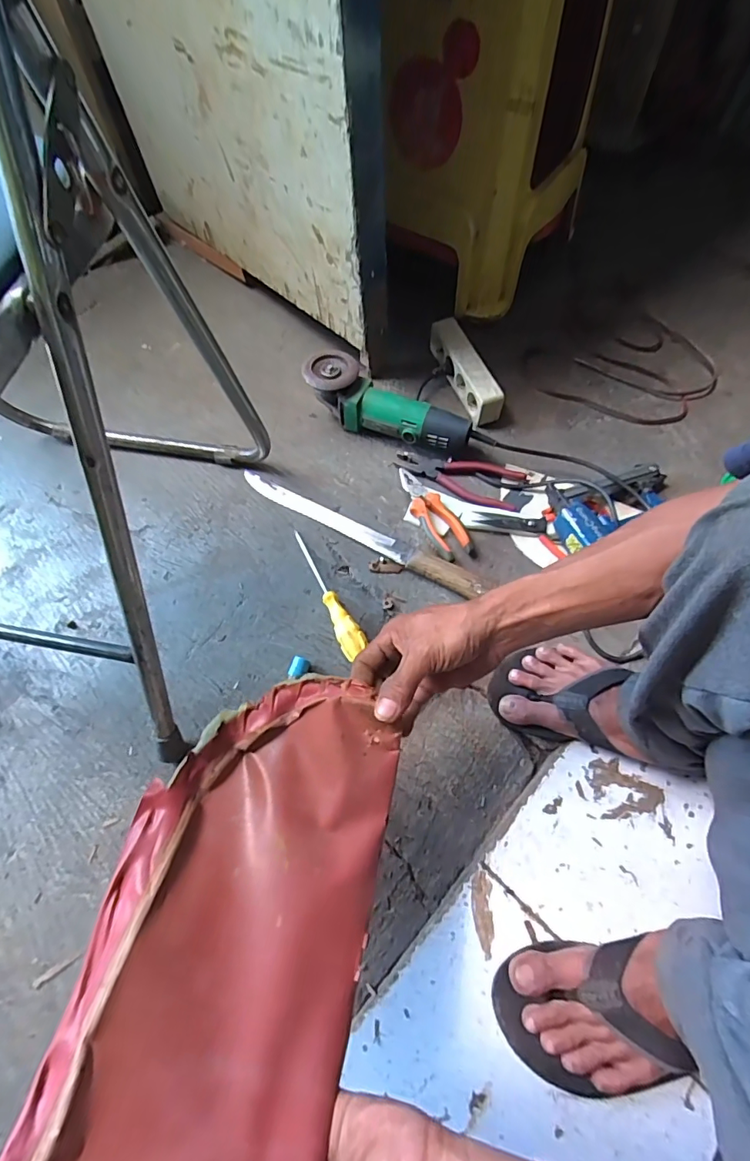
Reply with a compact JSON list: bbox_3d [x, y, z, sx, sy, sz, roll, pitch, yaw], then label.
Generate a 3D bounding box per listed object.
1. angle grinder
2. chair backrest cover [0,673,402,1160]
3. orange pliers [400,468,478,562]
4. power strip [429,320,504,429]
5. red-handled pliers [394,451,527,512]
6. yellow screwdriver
[{"bbox_3d":[0.034,-0.265,0.752,0.283,0.088,0.073,19,66,9],"label":"angle grinder"},{"bbox_3d":[-0.094,0.238,0.312,0.168,0.086,0.367,11,55,5],"label":"chair backrest cover"},{"bbox_3d":[0.084,-0.098,0.708,0.052,0.025,0.164,-25,67,-11],"label":"orange pliers"},{"bbox_3d":[0.150,-0.349,0.803,0.053,0.050,0.192,-18,66,-8],"label":"power strip"},{"bbox_3d":[0.124,-0.156,0.740,0.192,0.017,0.069,14,65,7],"label":"red-handled pliers"},{"bbox_3d":[-0.067,0.012,0.654,0.032,0.027,0.205,-26,67,-11],"label":"yellow screwdriver"}]

